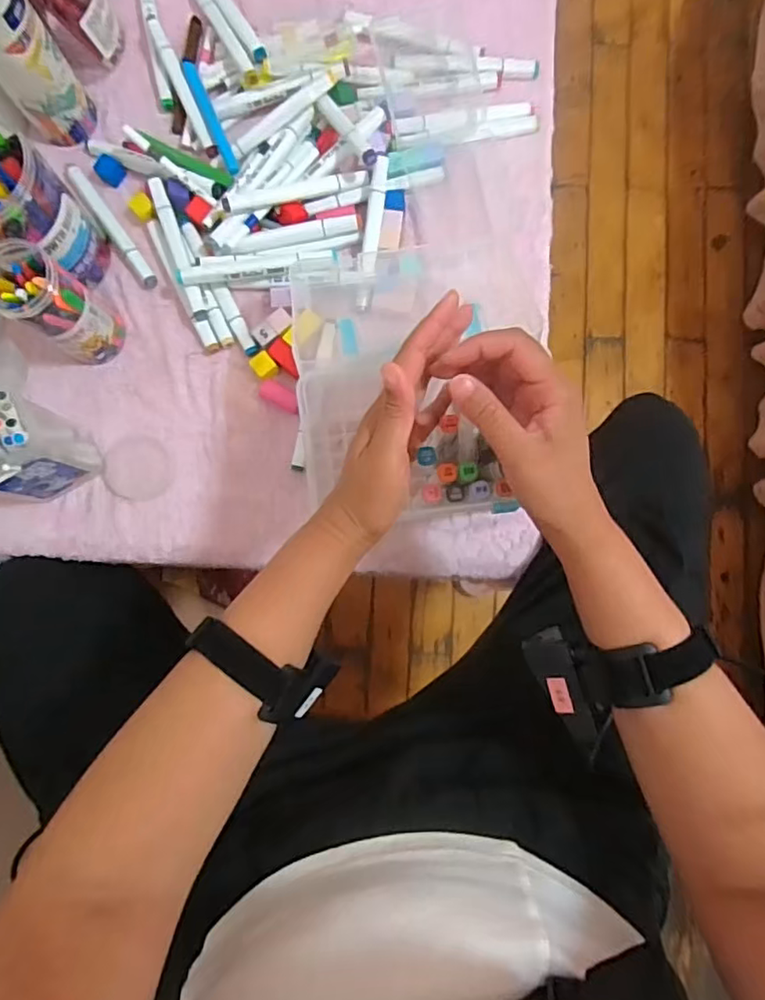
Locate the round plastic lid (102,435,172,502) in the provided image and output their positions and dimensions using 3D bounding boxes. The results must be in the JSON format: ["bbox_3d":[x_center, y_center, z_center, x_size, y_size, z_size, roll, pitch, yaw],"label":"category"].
[{"bbox_3d":[-0.239,-0.031,0.569,0.063,0.007,0.061,0,84,1],"label":"round plastic lid"}]

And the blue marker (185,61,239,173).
[{"bbox_3d":[-0.171,-0.383,0.583,0.012,0.008,0.128,-22,86,-6],"label":"blue marker"}]

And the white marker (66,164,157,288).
[{"bbox_3d":[-0.274,-0.278,0.587,0.016,0.012,0.151,-35,88,-7],"label":"white marker"}]

